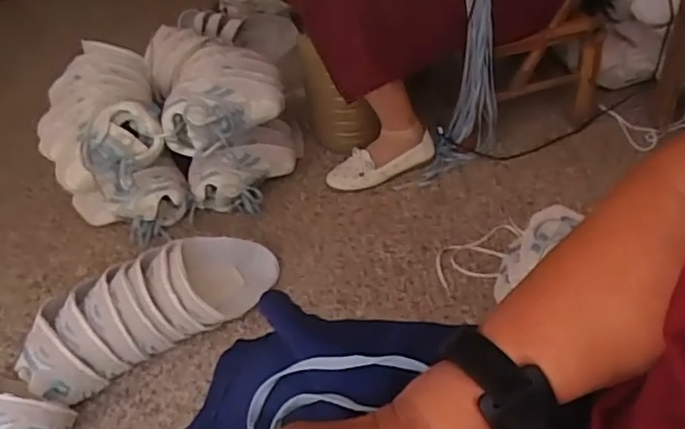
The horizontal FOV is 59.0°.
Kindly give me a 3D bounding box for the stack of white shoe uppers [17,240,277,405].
[{"bbox_3d":[-0.300,0.147,0.995,0.423,0.129,0.149,-27,45,-20],"label":"stack of white shoe uppers"}]

